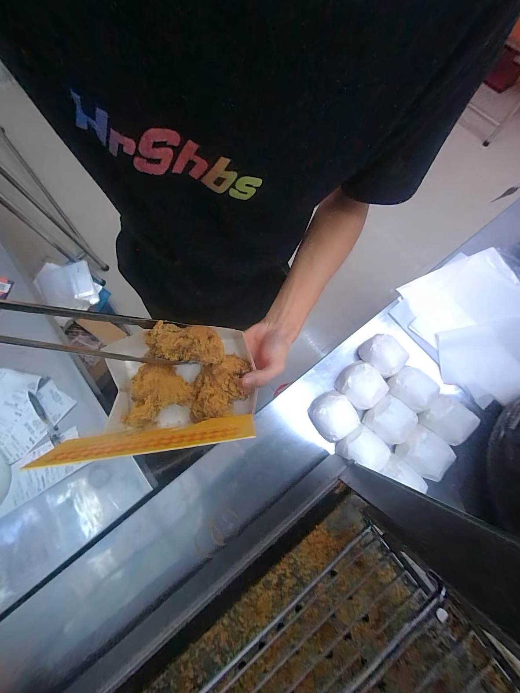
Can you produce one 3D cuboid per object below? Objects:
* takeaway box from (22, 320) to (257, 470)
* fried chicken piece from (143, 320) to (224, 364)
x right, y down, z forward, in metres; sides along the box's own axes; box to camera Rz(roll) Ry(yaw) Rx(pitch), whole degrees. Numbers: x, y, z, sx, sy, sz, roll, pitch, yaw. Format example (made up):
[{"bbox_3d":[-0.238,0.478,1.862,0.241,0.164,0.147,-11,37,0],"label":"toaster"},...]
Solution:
[{"bbox_3d":[-0.098,0.041,0.289,0.164,0.154,0.129,-7,75,-3],"label":"takeaway box"},{"bbox_3d":[-0.089,-0.004,0.304,0.086,0.045,0.043,9,72,-31],"label":"fried chicken piece"}]

